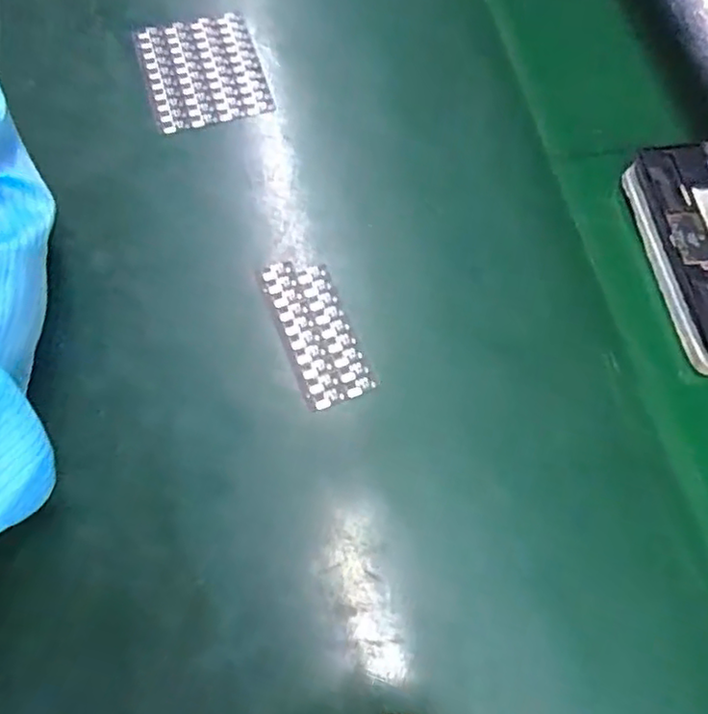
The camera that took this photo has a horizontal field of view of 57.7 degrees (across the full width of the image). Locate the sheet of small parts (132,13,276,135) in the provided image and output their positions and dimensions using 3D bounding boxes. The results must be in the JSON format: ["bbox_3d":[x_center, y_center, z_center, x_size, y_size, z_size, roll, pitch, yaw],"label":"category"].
[{"bbox_3d":[-0.108,-0.205,0.459,0.082,0.010,0.092,-16,69,-9],"label":"sheet of small parts"}]

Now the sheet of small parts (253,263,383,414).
[{"bbox_3d":[-0.023,-0.017,0.391,0.041,0.008,0.096,-22,69,-11],"label":"sheet of small parts"}]

